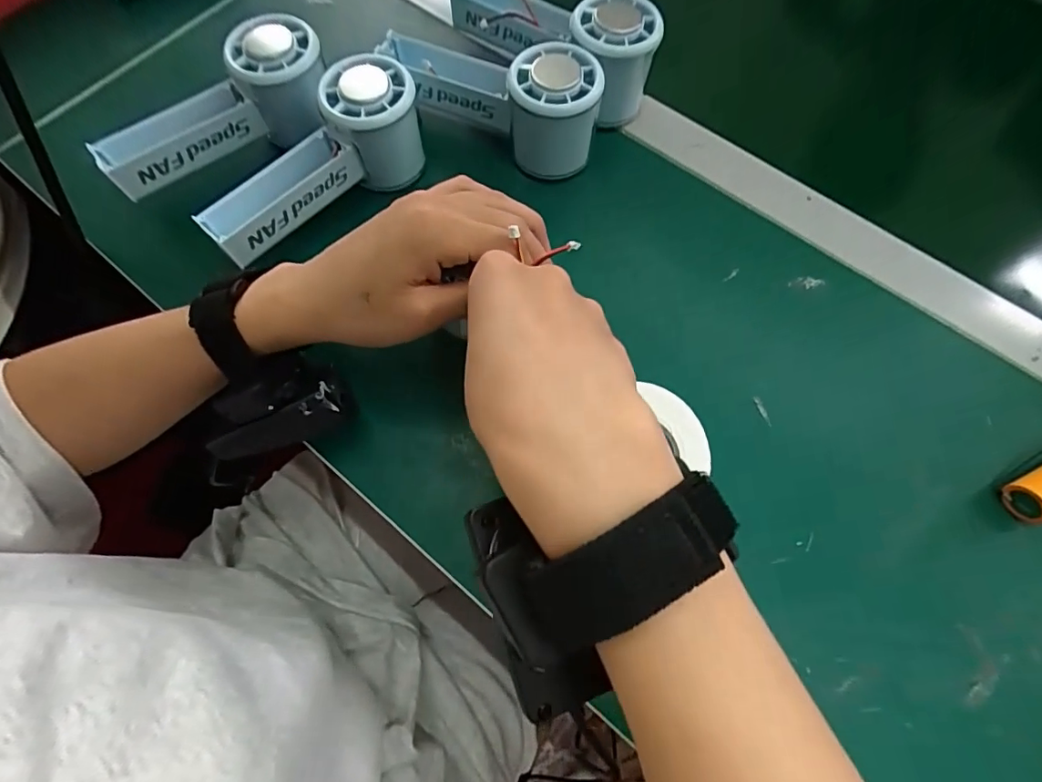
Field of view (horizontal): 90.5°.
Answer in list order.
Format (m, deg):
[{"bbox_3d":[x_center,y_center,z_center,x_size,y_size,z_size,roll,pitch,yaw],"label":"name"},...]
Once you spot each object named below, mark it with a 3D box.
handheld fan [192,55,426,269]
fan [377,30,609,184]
[{"bbox_3d":[-0.126,-0.139,0.315,0.142,0.060,0.056,-33,74,-12],"label":"handheld fan"},{"bbox_3d":[-0.021,-0.200,0.344,0.153,0.060,0.050,29,72,9],"label":"fan"}]

